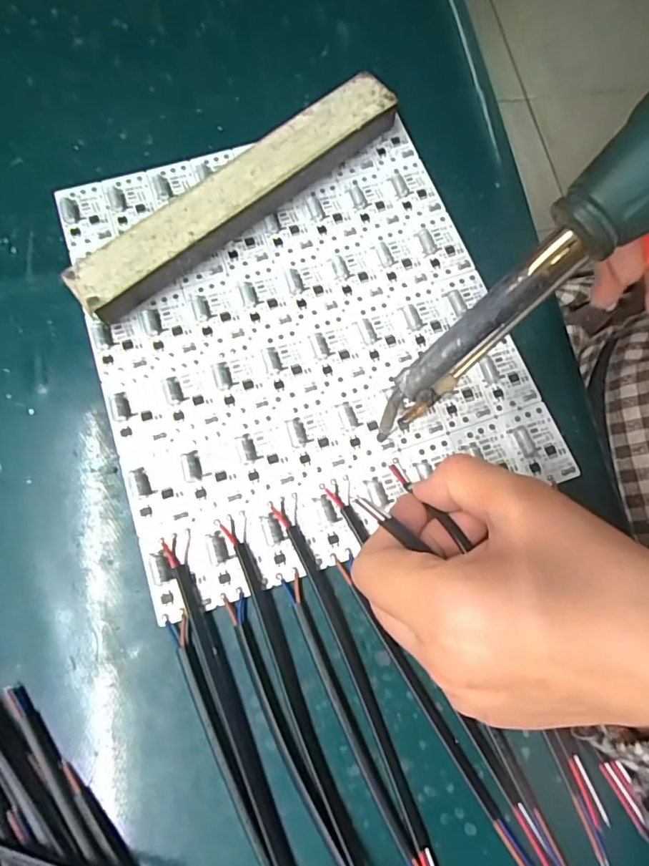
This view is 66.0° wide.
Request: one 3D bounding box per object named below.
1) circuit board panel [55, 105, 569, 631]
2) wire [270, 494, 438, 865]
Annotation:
[{"bbox_3d":[-0.014,-0.057,0.259,0.200,0.007,0.234,-19,74,-8],"label":"circuit board panel"},{"bbox_3d":[0.011,0.112,0.208,0.019,0.004,0.172,-20,75,-8],"label":"wire"}]

